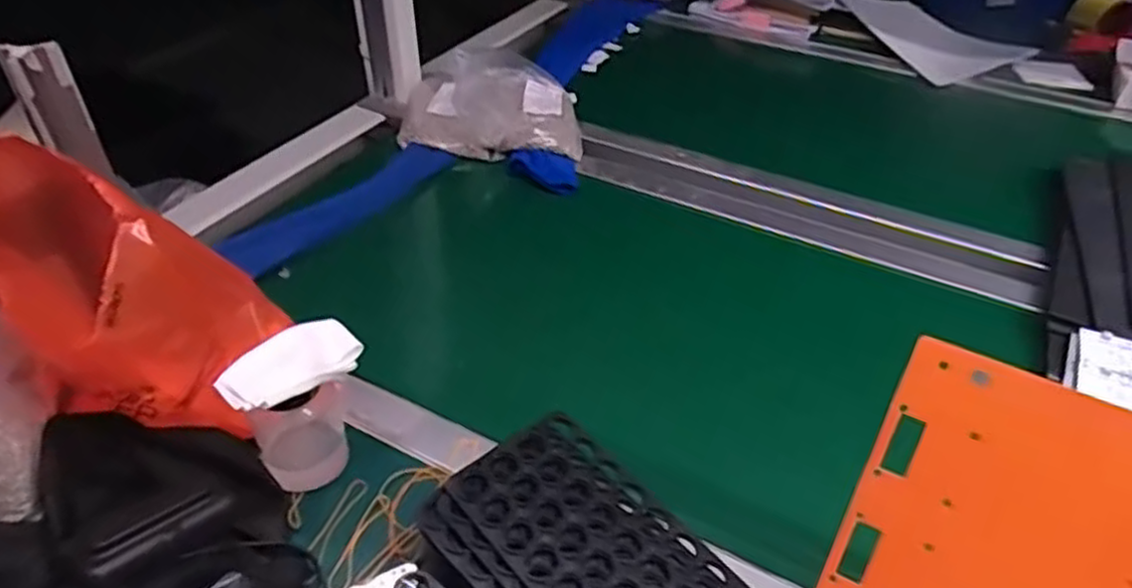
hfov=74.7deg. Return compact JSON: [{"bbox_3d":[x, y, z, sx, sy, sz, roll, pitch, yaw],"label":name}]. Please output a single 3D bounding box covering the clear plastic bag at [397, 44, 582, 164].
[{"bbox_3d":[-0.098,-0.259,0.987,0.236,0.094,0.186,4,41,3],"label":"clear plastic bag"}]

